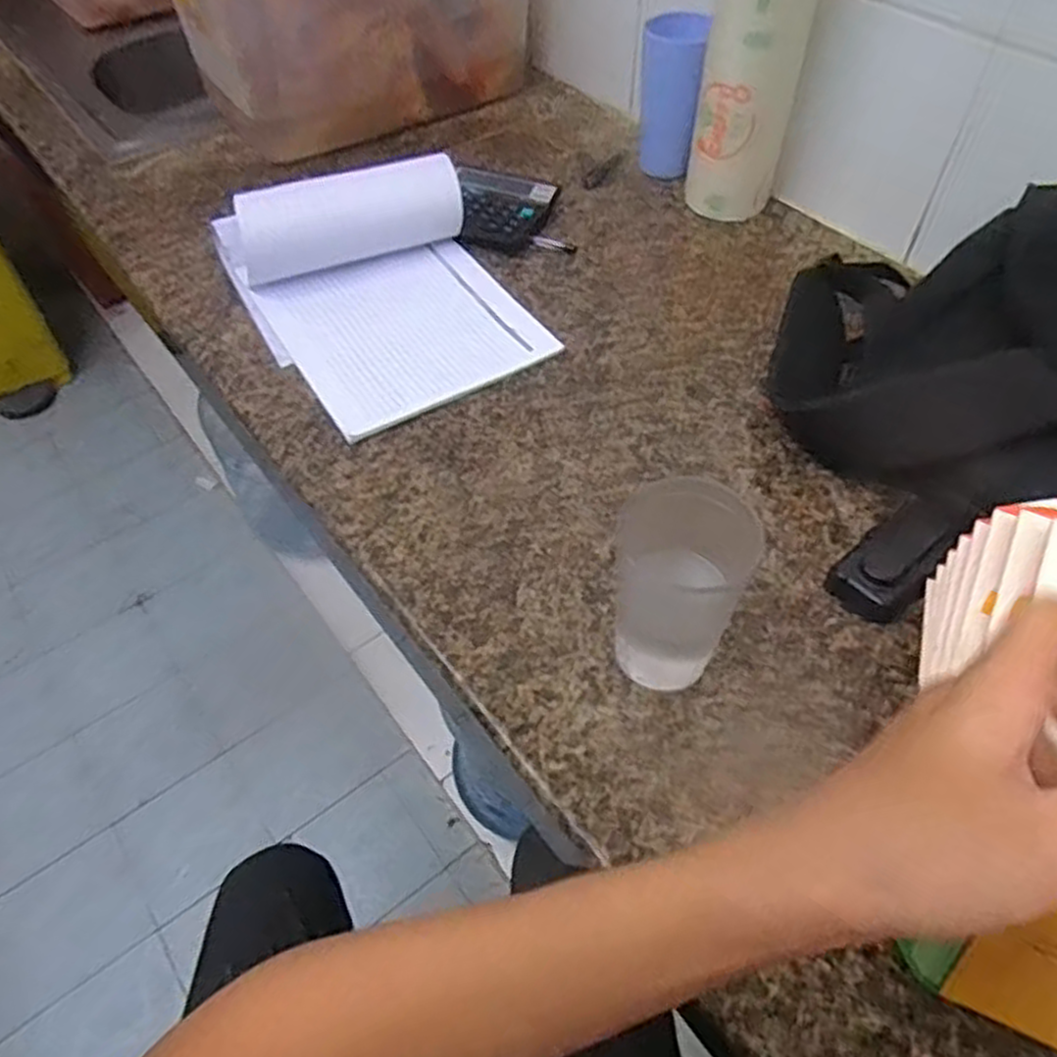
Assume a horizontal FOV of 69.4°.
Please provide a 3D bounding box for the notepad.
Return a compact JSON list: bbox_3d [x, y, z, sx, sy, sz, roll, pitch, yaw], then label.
[{"bbox_3d":[-0.130,-0.222,0.691,0.226,0.078,0.266,-23,56,-16],"label":"notepad"}]

